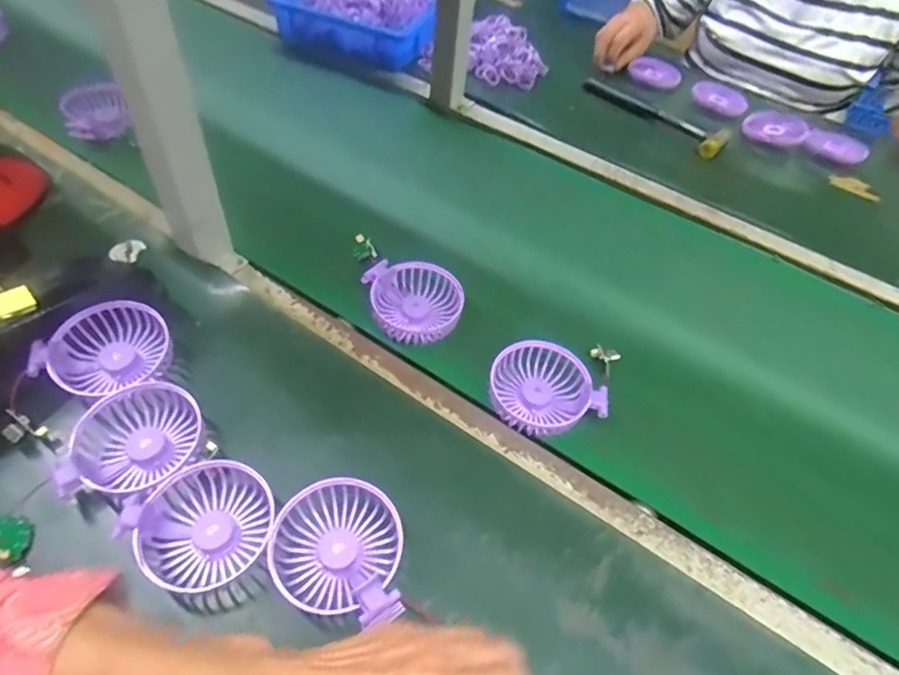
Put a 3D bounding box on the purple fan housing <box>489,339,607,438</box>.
[{"bbox_3d":[0.084,0.045,0.491,0.092,0.023,0.087,3,51,-4],"label":"purple fan housing"}]

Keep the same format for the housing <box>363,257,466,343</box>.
[{"bbox_3d":[-0.034,-0.036,0.543,0.092,0.021,0.092,3,65,-6],"label":"housing"}]

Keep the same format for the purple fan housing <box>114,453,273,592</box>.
[{"bbox_3d":[-0.173,0.134,0.388,0.091,0.031,0.083,3,51,-4],"label":"purple fan housing"}]

